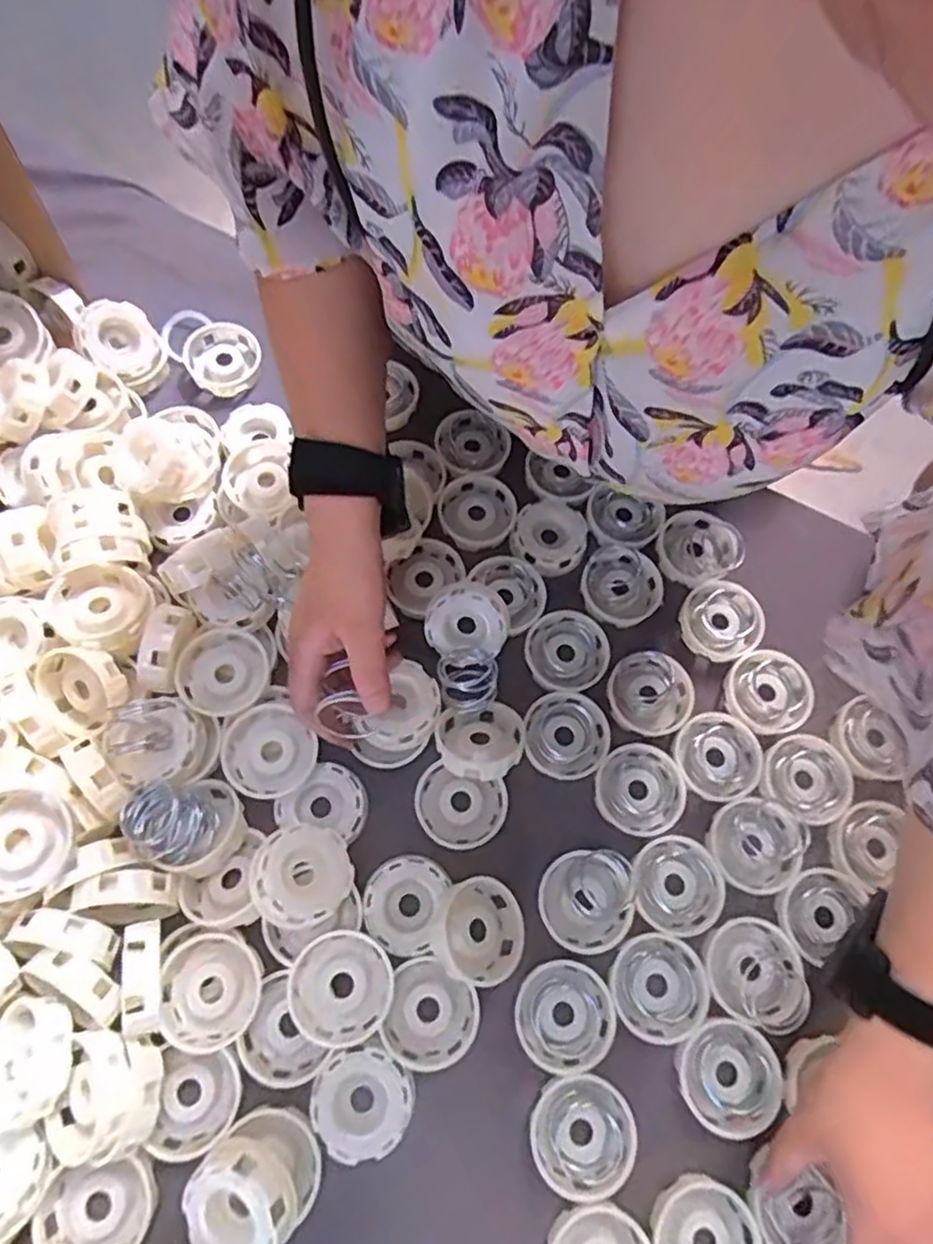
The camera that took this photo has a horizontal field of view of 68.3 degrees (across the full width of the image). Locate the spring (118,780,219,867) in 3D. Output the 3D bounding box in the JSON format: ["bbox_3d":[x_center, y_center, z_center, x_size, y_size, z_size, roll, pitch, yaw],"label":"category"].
[{"bbox_3d":[-0.189,0.128,0.434,0.050,0.042,0.040,23,63,12],"label":"spring"}]

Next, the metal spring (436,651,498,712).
[{"bbox_3d":[0.001,0.042,0.490,0.041,0.039,0.037,2,61,1],"label":"metal spring"}]

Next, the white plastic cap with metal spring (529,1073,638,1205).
[{"bbox_3d":[0.069,0.302,0.407,0.060,0.022,0.059,0,60,0],"label":"white plastic cap with metal spring"}]

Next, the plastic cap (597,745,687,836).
[{"bbox_3d":[0.123,0.120,0.491,0.060,0.023,0.060,0,60,0],"label":"plastic cap"}]

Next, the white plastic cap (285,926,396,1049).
[{"bbox_3d":[-0.075,0.216,0.406,0.060,0.017,0.058,0,60,0],"label":"white plastic cap"}]

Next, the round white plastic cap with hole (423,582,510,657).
[{"bbox_3d":[0.000,-0.002,0.493,0.058,0.023,0.051,5,101,1],"label":"round white plastic cap with hole"}]

